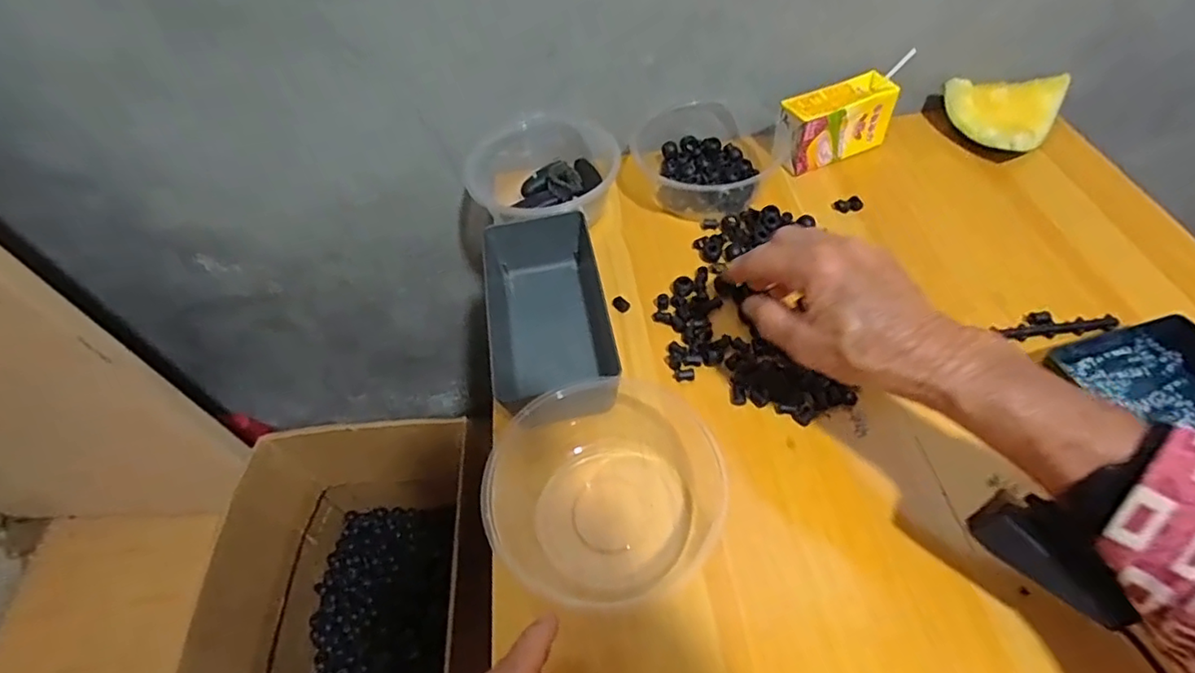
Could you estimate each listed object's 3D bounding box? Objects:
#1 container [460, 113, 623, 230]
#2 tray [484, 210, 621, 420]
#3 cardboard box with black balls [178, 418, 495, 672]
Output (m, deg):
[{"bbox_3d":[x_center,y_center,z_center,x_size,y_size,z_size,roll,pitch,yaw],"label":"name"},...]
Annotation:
[{"bbox_3d":[-0.057,-0.155,0.579,0.148,0.056,0.136,2,53,7],"label":"container"},{"bbox_3d":[-0.042,-0.026,0.480,0.101,0.049,0.154,-11,53,-3],"label":"tray"},{"bbox_3d":[-0.309,0.337,0.732,0.222,0.279,0.375,-1,53,5],"label":"cardboard box with black balls"}]

